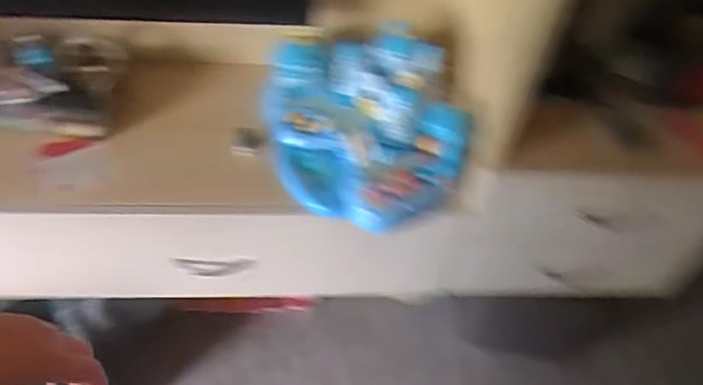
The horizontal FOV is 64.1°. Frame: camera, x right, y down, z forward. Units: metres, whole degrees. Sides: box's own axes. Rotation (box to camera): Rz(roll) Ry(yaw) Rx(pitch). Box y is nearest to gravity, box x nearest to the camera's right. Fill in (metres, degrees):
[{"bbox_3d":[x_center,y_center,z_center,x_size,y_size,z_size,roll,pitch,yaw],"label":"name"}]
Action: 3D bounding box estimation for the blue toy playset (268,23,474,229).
[{"bbox_3d":[0.018,-0.113,0.913,0.313,0.174,0.302,-2,52,-6],"label":"blue toy playset"}]

